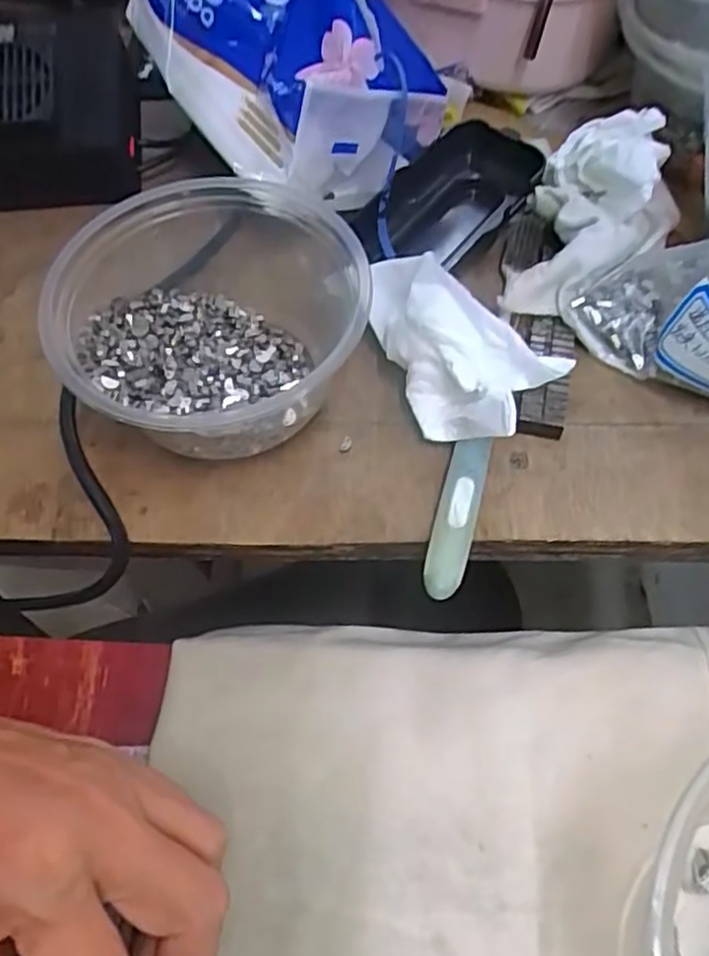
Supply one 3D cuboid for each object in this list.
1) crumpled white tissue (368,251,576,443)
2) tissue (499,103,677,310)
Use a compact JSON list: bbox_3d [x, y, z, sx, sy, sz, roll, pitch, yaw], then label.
[{"bbox_3d":[0.034,-0.049,0.280,0.080,0.047,0.048,32,66,18],"label":"crumpled white tissue"},{"bbox_3d":[0.102,-0.112,0.301,0.057,0.039,0.096,24,63,14],"label":"tissue"}]

